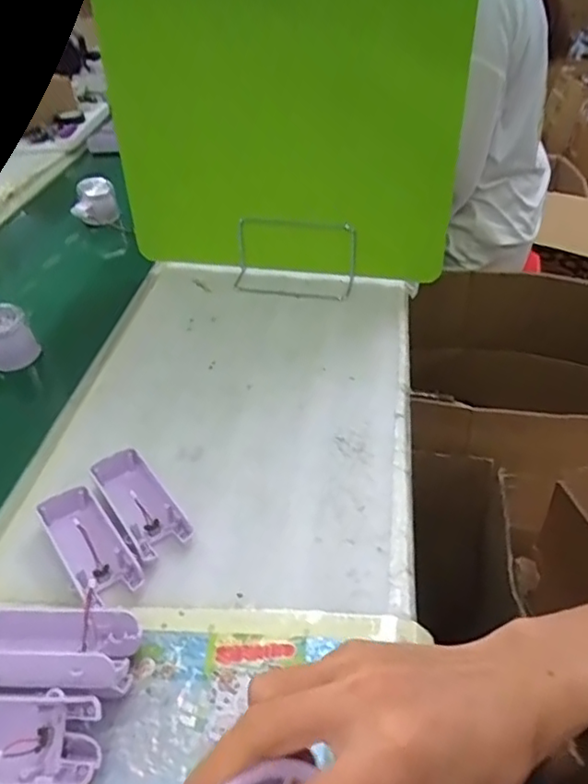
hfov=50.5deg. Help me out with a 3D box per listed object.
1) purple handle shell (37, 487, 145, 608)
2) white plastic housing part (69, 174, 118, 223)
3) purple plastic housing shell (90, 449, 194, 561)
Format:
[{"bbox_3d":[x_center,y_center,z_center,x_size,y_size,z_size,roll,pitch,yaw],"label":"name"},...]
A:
[{"bbox_3d":[-0.155,0.118,0.475,0.041,0.026,0.105,-28,44,-28],"label":"purple handle shell"},{"bbox_3d":[-0.321,-0.306,1.008,0.076,0.055,0.090,-11,39,-10],"label":"white plastic housing part"},{"bbox_3d":[-0.125,0.091,0.509,0.042,0.023,0.106,-25,43,-25],"label":"purple plastic housing shell"}]

